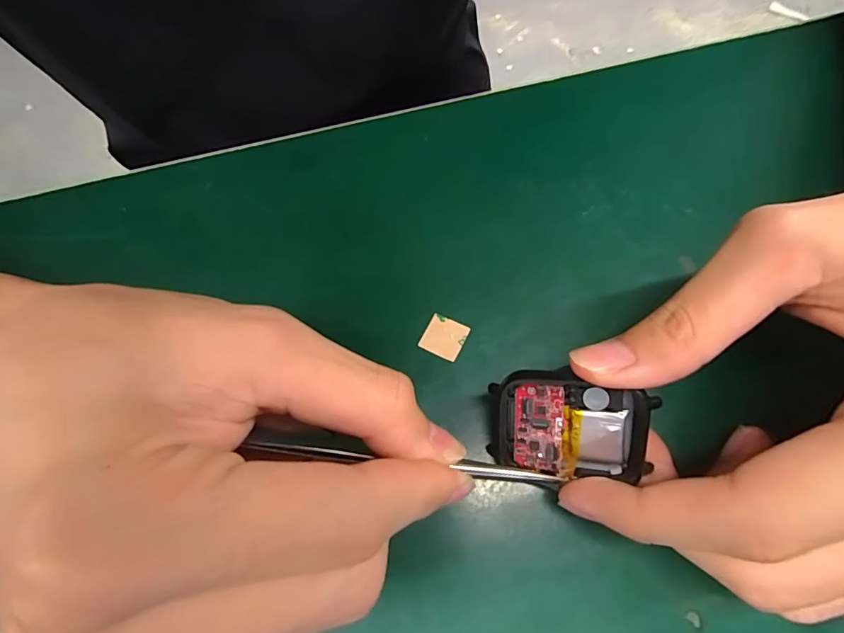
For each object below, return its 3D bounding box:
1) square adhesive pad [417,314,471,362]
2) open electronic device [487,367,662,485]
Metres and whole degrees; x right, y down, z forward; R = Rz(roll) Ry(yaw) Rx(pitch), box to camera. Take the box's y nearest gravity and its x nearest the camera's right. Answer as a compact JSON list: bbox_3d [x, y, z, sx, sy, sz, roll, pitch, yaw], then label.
[{"bbox_3d":[0.008,0.007,0.164,0.015,0.004,0.015,25,70,11],"label":"square adhesive pad"},{"bbox_3d":[0.045,0.034,0.135,0.046,0.005,0.034,3,106,18],"label":"open electronic device"}]

